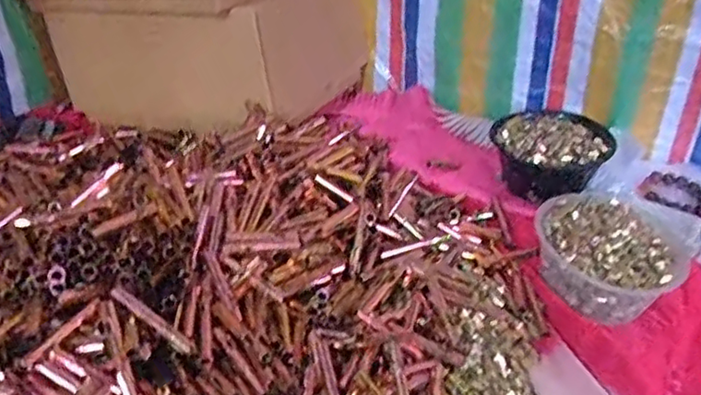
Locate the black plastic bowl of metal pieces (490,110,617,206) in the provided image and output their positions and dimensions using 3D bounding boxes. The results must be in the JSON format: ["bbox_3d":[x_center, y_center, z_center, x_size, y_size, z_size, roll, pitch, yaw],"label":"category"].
[{"bbox_3d":[0.294,-0.072,0.923,0.157,0.086,0.174,23,39,29],"label":"black plastic bowl of metal pieces"}]

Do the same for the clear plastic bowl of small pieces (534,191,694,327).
[{"bbox_3d":[0.291,0.066,0.724,0.156,0.082,0.148,1,33,-1],"label":"clear plastic bowl of small pieces"}]

